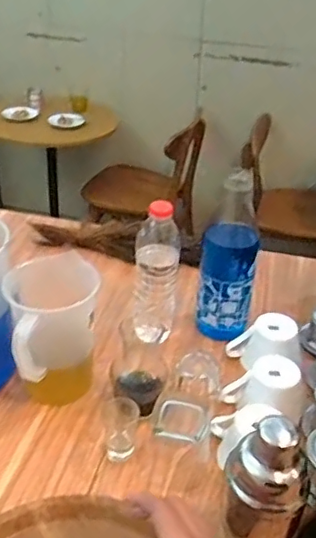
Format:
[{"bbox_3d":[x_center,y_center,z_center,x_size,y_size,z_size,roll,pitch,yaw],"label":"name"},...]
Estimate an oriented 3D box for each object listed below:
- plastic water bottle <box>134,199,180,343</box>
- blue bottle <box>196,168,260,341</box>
[{"bbox_3d":[-0.003,0.003,0.819,0.059,0.218,0.056,5,34,2],"label":"plastic water bottle"},{"bbox_3d":[0.103,-0.008,0.828,0.087,0.241,0.073,6,34,4],"label":"blue bottle"}]

